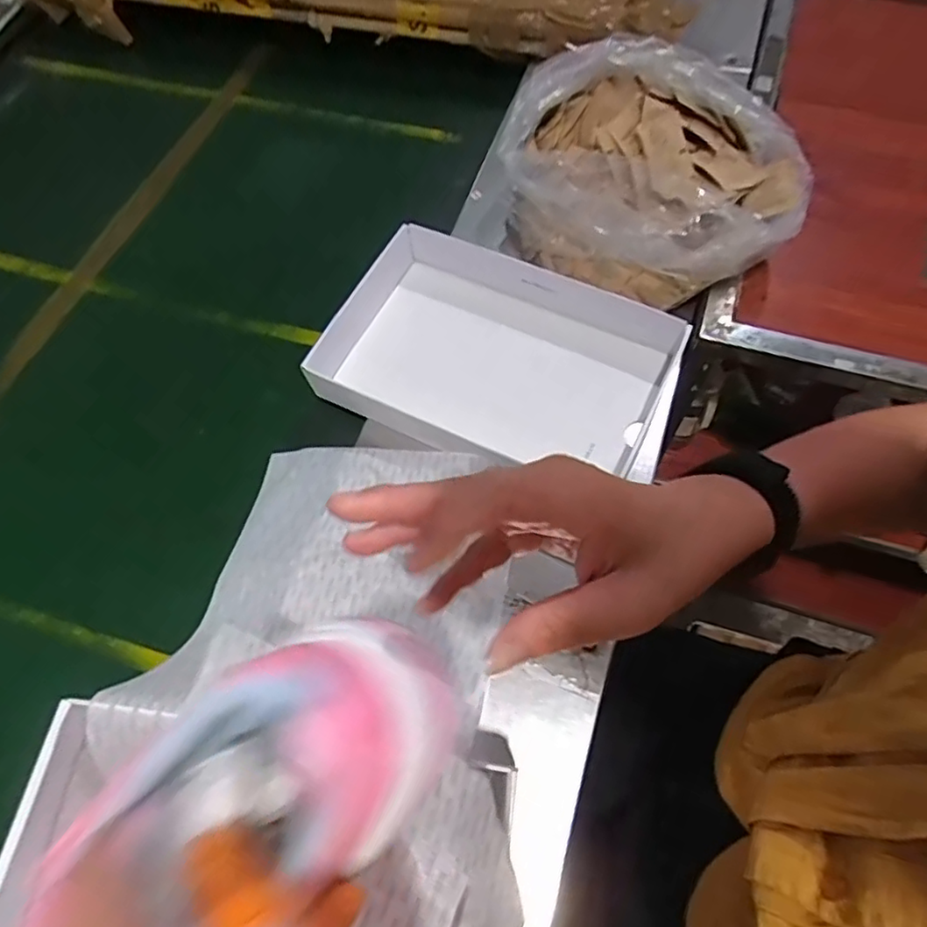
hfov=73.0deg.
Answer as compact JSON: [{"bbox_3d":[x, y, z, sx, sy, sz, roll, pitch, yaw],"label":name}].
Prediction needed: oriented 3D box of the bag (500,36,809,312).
[{"bbox_3d":[0.165,-0.259,0.587,0.272,0.118,0.199,27,70,14],"label":"bag"}]

